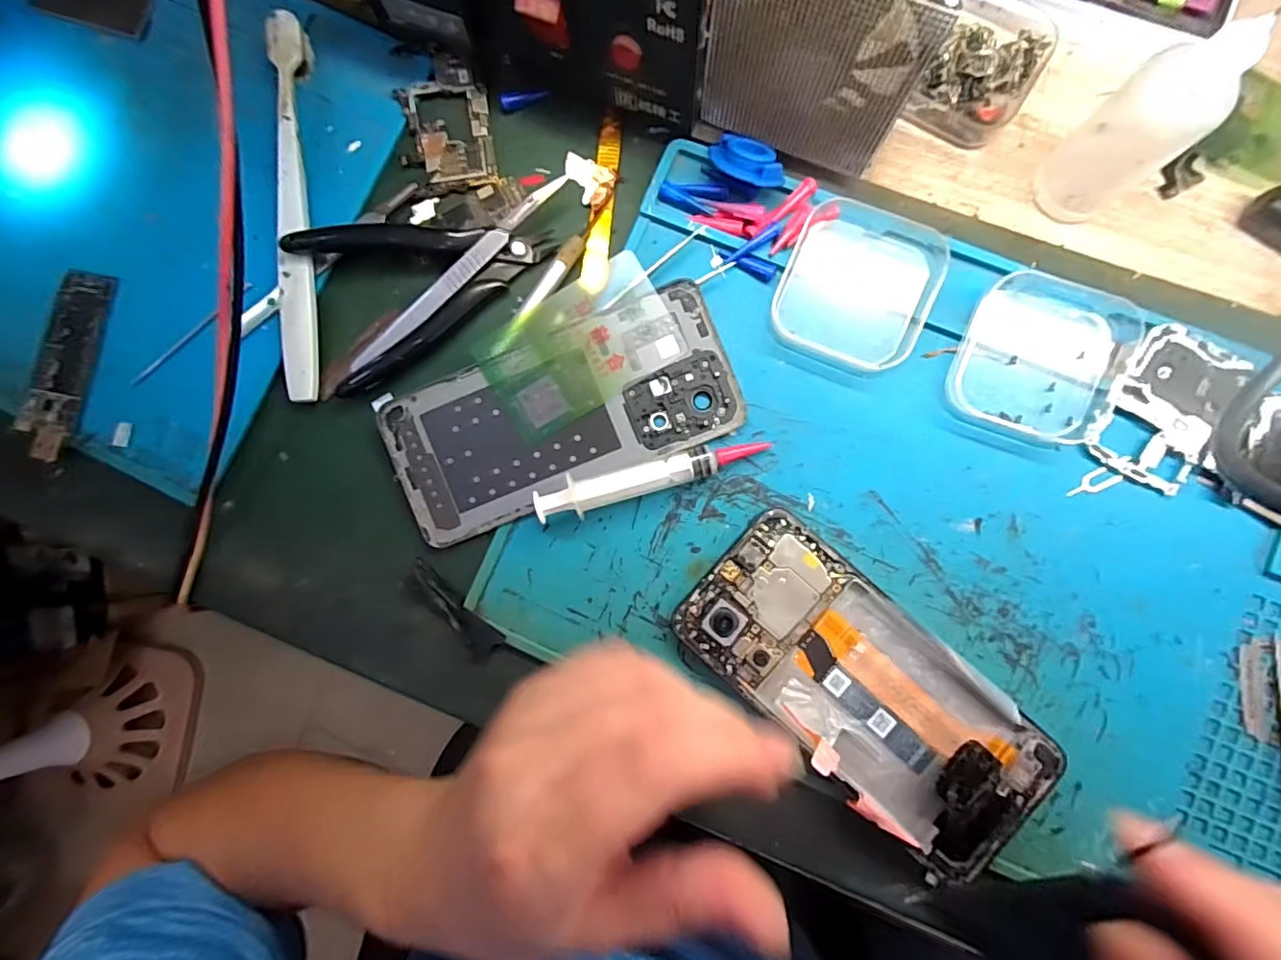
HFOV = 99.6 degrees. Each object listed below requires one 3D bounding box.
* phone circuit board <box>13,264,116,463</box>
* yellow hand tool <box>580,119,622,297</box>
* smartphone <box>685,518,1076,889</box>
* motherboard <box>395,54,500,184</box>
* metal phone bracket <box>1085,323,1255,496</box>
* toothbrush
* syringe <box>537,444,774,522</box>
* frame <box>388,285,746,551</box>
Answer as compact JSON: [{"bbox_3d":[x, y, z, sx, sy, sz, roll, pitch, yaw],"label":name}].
[{"bbox_3d":[-0.275,-0.055,0.256,0.021,0.011,0.090,11,87,4],"label":"phone circuit board"},{"bbox_3d":[-0.019,-0.129,0.256,0.013,0.009,0.087,4,87,4],"label":"yellow hand tool"},{"bbox_3d":[0.093,0.088,0.228,0.156,0.009,0.073,41,86,6],"label":"smartphone"},{"bbox_3d":[-0.095,-0.174,0.261,0.042,0.004,0.062,-8,86,3],"label":"motherboard"},{"bbox_3d":[0.226,-0.030,0.231,0.046,0.007,0.064,32,89,5],"label":"metal phone bracket"},{"bbox_3d":[-0.163,-0.127,0.255,0.014,0.016,0.179,-3,86,3],"label":"toothbrush"},{"bbox_3d":[0.006,0.000,0.238,0.102,0.018,0.017,-12,86,3],"label":"syringe"},{"bbox_3d":[-0.036,-0.029,0.247,0.157,0.009,0.071,-21,85,2],"label":"frame"}]

